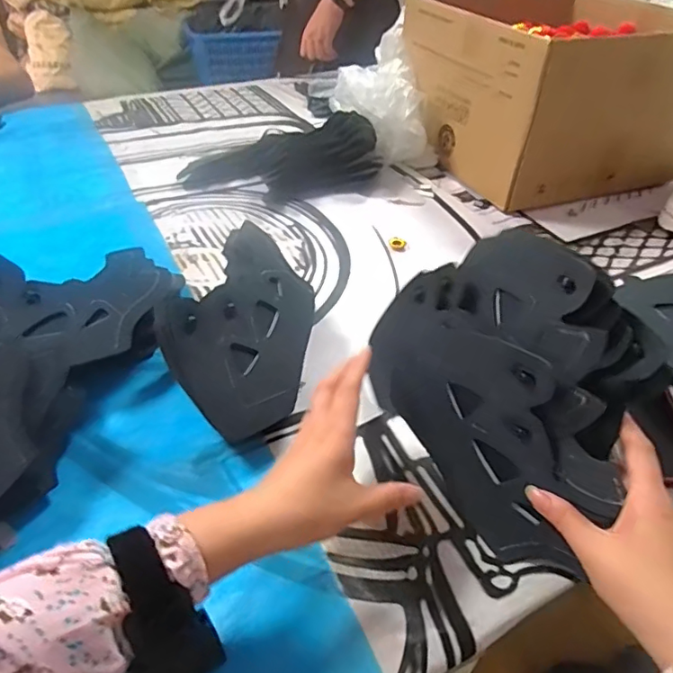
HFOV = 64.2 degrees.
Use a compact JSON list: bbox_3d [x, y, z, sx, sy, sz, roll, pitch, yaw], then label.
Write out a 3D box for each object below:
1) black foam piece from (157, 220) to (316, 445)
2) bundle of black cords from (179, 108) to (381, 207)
[{"bbox_3d":[-0.083,-0.006,0.498,0.134,0.036,0.187,41,52,-11],"label":"black foam piece"},{"bbox_3d":[-0.078,-0.265,0.778,0.297,0.073,0.130,-2,42,-6],"label":"bundle of black cords"}]

